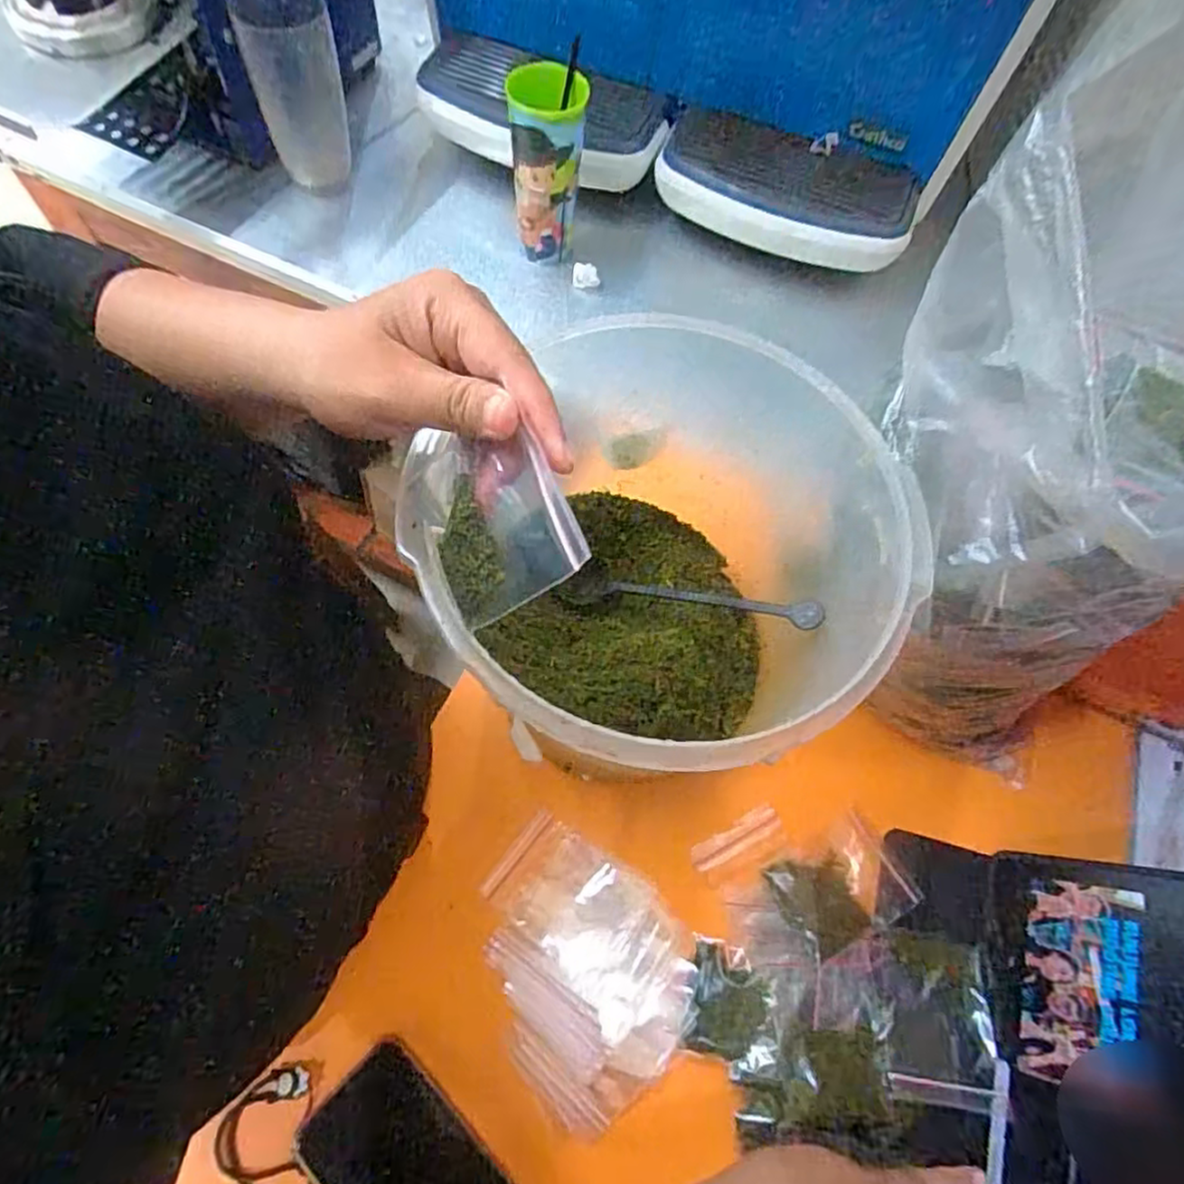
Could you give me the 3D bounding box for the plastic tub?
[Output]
[{"bbox_3d":[0.040,0.001,0.445,0.245,0.211,0.250,1,66,-3],"label":"plastic tub"}]

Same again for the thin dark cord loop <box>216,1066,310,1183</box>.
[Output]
[{"bbox_3d":[-0.193,0.327,0.418,0.050,0.008,0.074,-8,64,-6],"label":"thin dark cord loop"}]

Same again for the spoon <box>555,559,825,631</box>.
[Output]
[{"bbox_3d":[0.063,0.004,0.494,0.191,0.020,0.037,8,60,34],"label":"spoon"}]

